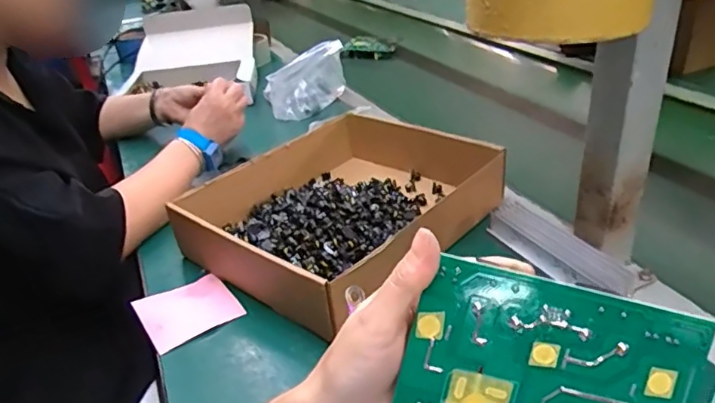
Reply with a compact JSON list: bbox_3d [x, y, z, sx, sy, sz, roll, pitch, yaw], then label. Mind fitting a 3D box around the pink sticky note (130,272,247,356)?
[{"bbox_3d":[-0.164,0.104,0.541,0.085,0.011,0.077,-24,34,-29],"label":"pink sticky note"}]

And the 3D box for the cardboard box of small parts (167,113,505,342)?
[{"bbox_3d":[-0.014,-0.001,0.631,0.238,0.067,0.301,20,38,37],"label":"cardboard box of small parts"}]

